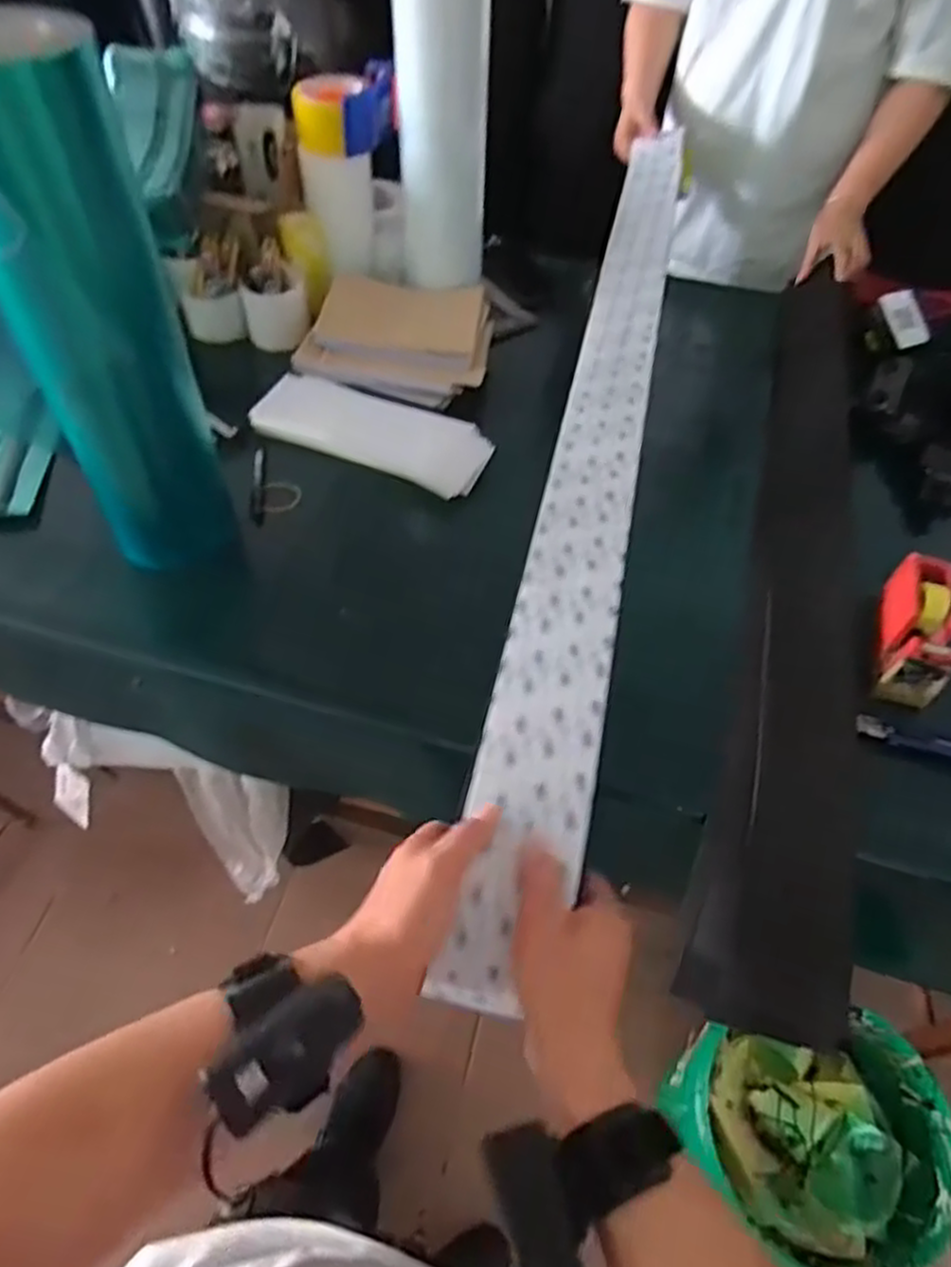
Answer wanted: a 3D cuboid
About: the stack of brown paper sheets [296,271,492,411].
[{"bbox_3d":[-0.096,-0.404,0.997,0.241,0.056,0.199,14,56,7],"label":"stack of brown paper sheets"}]

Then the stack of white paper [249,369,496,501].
[{"bbox_3d":[-0.126,-0.259,0.934,0.298,0.017,0.131,22,57,12],"label":"stack of white paper"}]

